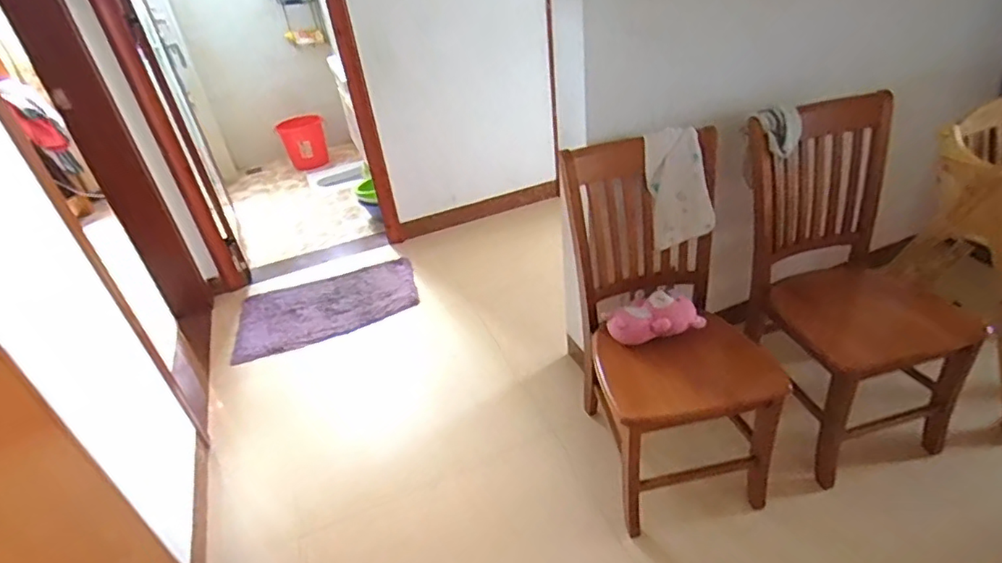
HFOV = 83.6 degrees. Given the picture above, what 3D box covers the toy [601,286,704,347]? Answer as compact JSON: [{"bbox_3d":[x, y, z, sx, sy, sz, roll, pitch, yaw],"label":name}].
[{"bbox_3d":[0.402,0.090,1.474,0.256,0.100,0.123,-1,35,7],"label":"toy"}]

